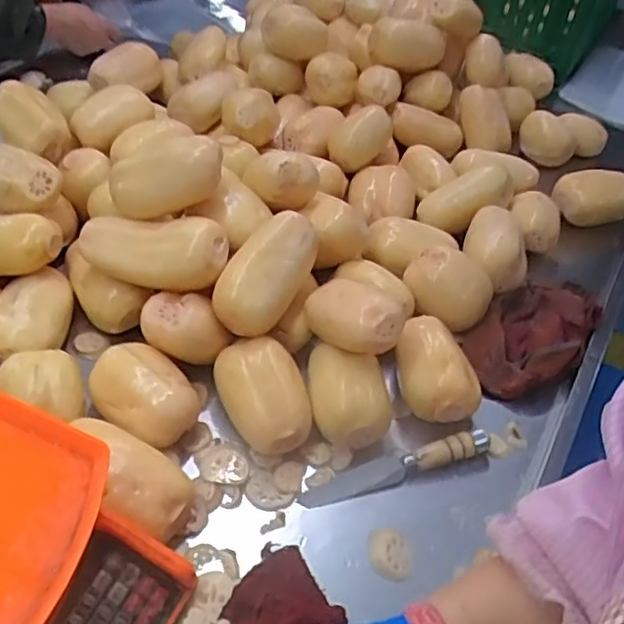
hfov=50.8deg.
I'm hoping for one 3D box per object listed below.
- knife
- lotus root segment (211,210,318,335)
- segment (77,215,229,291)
[{"bbox_3d":[0.088,0.157,0.680,0.209,0.028,0.034,-9,49,-14],"label":"knife"},{"bbox_3d":[-0.047,-0.046,0.709,0.067,0.079,0.134,26,50,17],"label":"lotus root segment"},{"bbox_3d":[-0.173,-0.070,0.711,0.165,0.062,0.069,12,47,5],"label":"segment"}]

